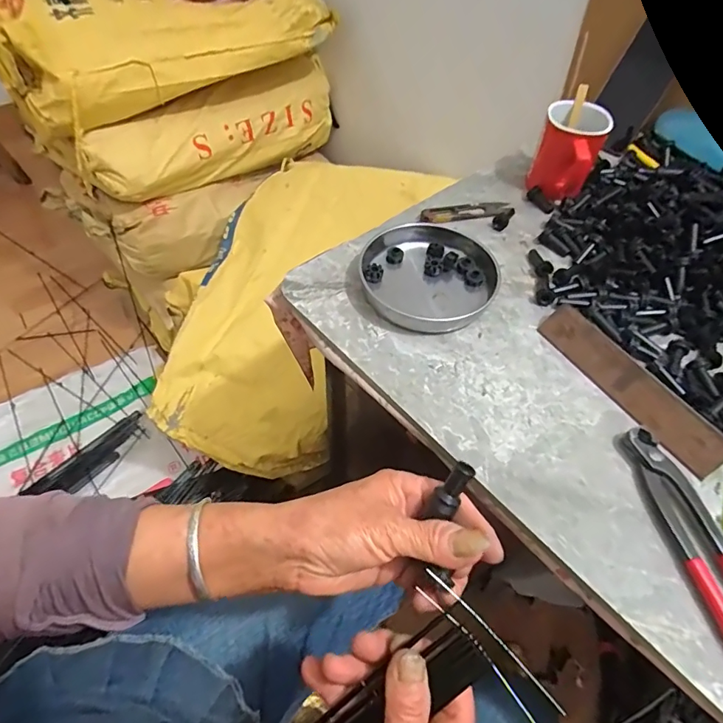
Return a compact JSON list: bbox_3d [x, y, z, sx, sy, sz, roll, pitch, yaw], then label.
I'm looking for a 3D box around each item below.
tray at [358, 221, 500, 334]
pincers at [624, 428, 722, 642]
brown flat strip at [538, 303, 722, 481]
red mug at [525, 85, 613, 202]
[{"bbox_3d":[0.071,-0.093,0.481,0.140,0.022,0.141,1,54,-1],"label":"tray"},{"bbox_3d":[0.245,0.138,0.323,0.040,0.013,0.195,-8,54,-8],"label":"pincers"},{"bbox_3d":[0.233,0.019,0.404,0.037,0.004,0.180,-47,59,17],"label":"brown flat strip"},{"bbox_3d":[0.250,-0.253,0.563,0.072,0.085,0.115,20,56,12],"label":"red mug"}]

